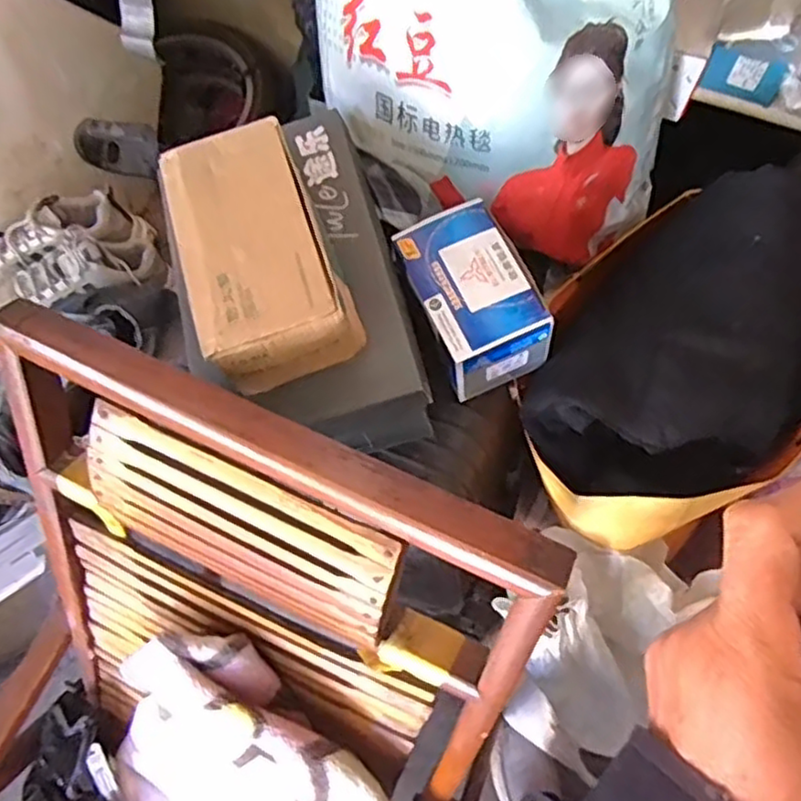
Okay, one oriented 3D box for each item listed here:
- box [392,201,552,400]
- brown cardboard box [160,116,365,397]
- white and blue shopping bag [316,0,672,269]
[{"bbox_3d":[0.063,-0.088,0.622,0.096,0.077,0.149,-25,70,-9],"label":"box"},{"bbox_3d":[-0.112,-0.114,0.557,0.119,0.063,0.209,-18,69,-6],"label":"brown cardboard box"},{"bbox_3d":[0.074,-0.300,0.608,0.333,0.277,0.170,22,70,9],"label":"white and blue shopping bag"}]

